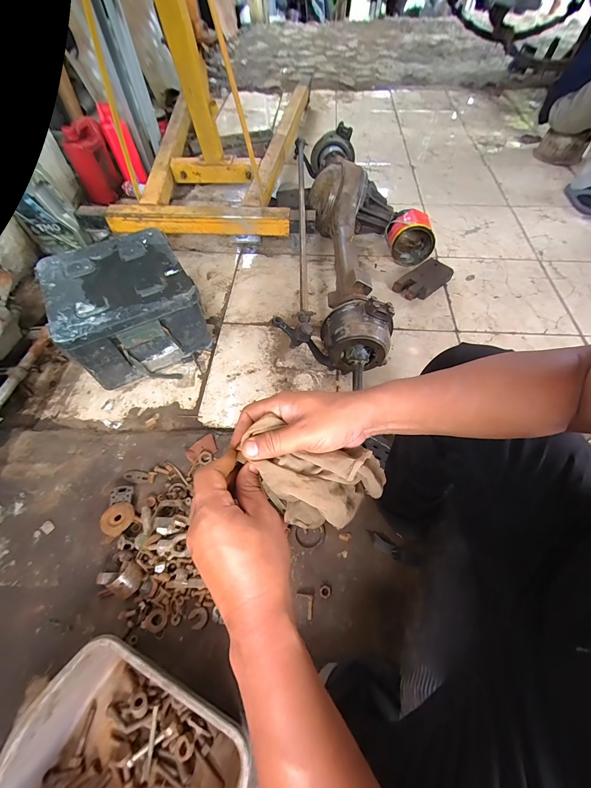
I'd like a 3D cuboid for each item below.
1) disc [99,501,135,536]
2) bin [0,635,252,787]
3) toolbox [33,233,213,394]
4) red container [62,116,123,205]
[{"bbox_3d":[-0.412,0.286,0.685,0.062,0.011,0.073,30,61,-4],"label":"disc"},{"bbox_3d":[-0.260,0.598,0.467,0.350,0.114,0.264,22,61,12],"label":"bin"},{"bbox_3d":[-0.498,-0.260,0.912,0.358,0.230,0.371,-27,63,-16],"label":"toolbox"},{"bbox_3d":[-0.809,-0.931,1.192,0.088,0.239,0.137,7,60,5],"label":"red container"}]

